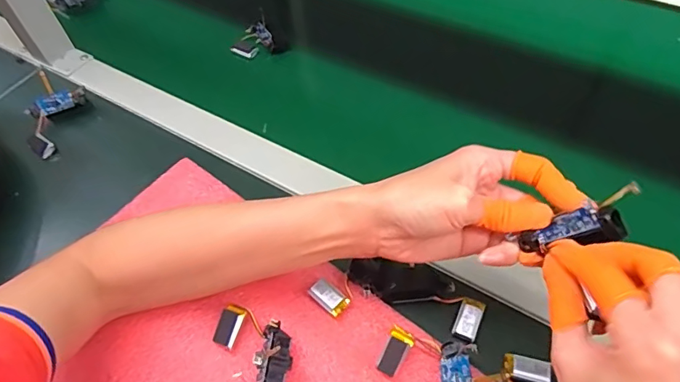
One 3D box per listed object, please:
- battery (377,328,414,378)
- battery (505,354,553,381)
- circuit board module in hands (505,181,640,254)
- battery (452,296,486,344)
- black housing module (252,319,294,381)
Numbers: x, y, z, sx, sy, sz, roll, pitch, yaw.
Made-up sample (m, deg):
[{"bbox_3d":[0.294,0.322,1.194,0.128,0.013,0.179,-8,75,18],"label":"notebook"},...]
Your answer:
[{"bbox_3d":[0.038,0.111,0.334,0.016,0.004,0.031,23,89,6],"label":"battery"},{"bbox_3d":[0.128,0.122,0.335,0.029,0.006,0.018,10,55,12],"label":"battery"},{"bbox_3d":[0.135,0.021,0.272,0.066,0.010,0.021,-28,51,20],"label":"circuit board module in hands"},{"bbox_3d":[0.095,0.094,0.360,0.017,0.004,0.035,20,58,18],"label":"battery"},{"bbox_3d":[-0.046,0.120,0.338,0.025,0.024,0.052,0,54,5],"label":"black housing module"}]

